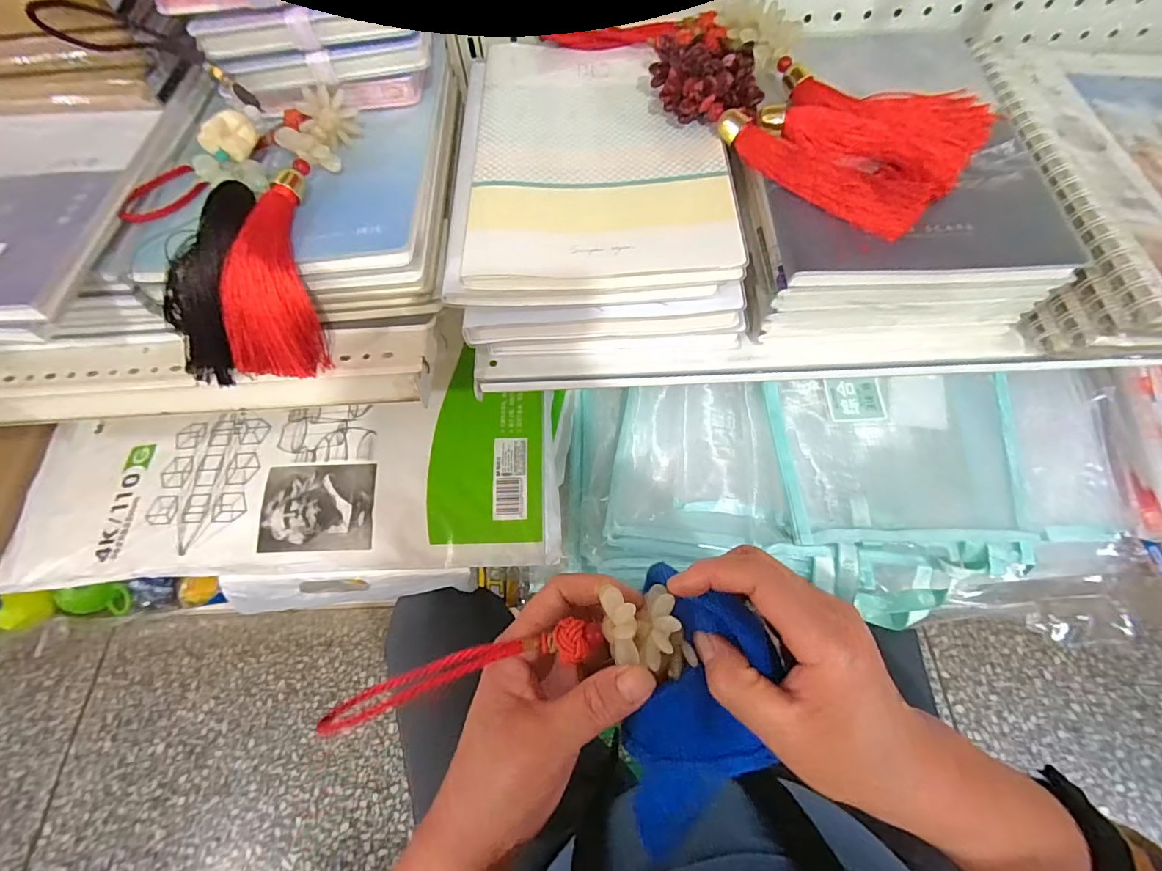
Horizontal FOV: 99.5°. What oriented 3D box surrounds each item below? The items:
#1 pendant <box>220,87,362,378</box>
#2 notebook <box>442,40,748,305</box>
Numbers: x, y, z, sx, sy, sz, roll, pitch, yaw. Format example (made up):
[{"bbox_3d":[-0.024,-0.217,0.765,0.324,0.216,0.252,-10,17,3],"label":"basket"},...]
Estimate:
[{"bbox_3d":[-0.190,-0.137,0.324,0.054,0.054,0.194,5,81,0],"label":"pendant"},{"bbox_3d":[0.007,-0.205,0.361,0.184,0.026,0.243,-1,66,1],"label":"notebook"}]

